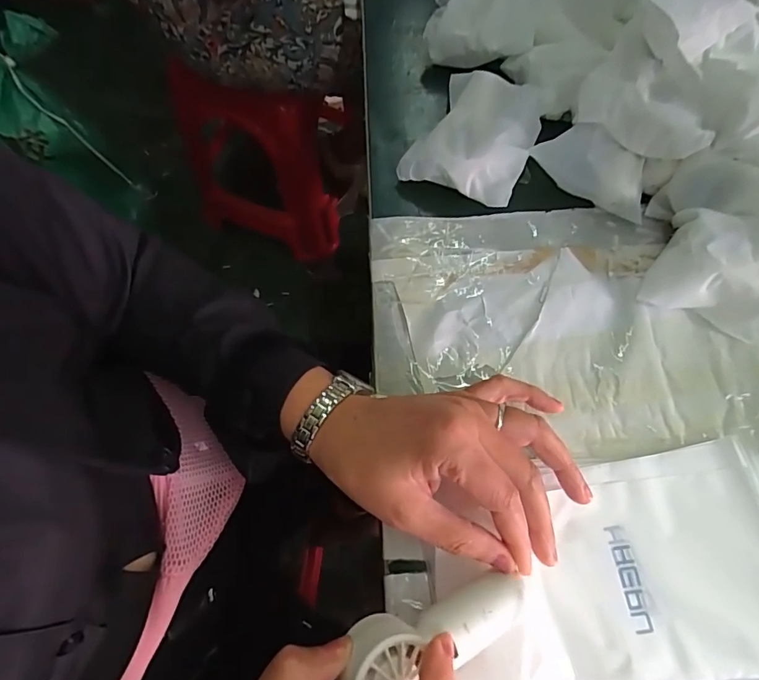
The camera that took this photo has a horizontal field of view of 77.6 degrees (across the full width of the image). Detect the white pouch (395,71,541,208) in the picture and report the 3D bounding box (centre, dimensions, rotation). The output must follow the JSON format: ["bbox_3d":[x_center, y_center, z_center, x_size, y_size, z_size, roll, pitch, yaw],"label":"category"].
[{"bbox_3d":[0.083,-0.175,0.393,0.091,0.039,0.118,24,71,10],"label":"white pouch"}]

